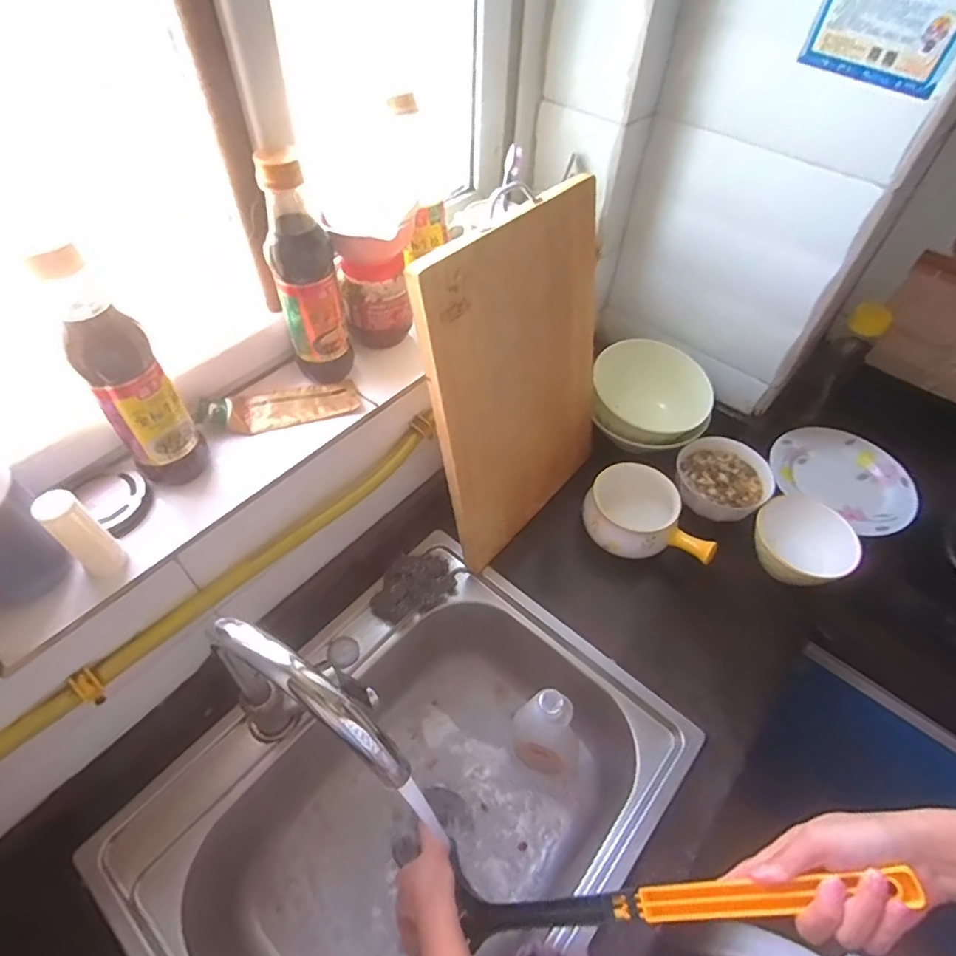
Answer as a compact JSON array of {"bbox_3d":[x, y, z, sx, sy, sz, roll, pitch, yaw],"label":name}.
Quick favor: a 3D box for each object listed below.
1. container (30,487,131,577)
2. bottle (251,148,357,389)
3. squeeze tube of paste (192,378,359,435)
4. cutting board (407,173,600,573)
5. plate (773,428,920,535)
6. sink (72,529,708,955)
[{"bbox_3d":[-0.328,0.046,0.467,0.028,0.093,0.030,1,51,-2],"label":"container"},{"bbox_3d":[-0.178,-0.213,0.584,0.063,0.226,0.064,-11,53,-11],"label":"bottle"},{"bbox_3d":[-0.216,-0.084,0.618,0.164,0.027,0.052,-15,54,-14],"label":"squeeze tube of paste"},{"bbox_3d":[0.066,-0.116,0.720,0.018,0.433,0.313,26,53,31],"label":"cutting board"},{"bbox_3d":[0.605,-0.001,0.936,0.221,0.036,0.212,1,51,-2],"label":"plate"},{"bbox_3d":[-0.073,0.399,0.687,0.423,0.225,0.534,35,58,23],"label":"sink"}]

